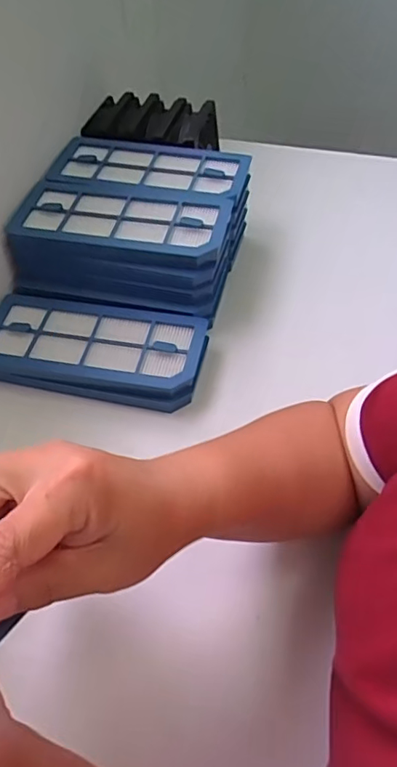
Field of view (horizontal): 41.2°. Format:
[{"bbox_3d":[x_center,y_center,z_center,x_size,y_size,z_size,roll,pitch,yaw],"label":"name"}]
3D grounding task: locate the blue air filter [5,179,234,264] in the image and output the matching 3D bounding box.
[{"bbox_3d":[-0.076,-0.161,0.522,0.203,0.023,0.091,8,54,9],"label":"blue air filter"}]

